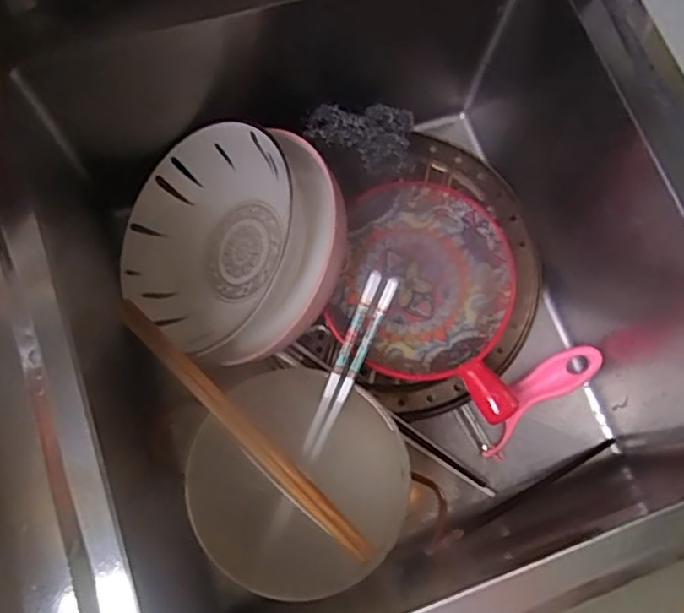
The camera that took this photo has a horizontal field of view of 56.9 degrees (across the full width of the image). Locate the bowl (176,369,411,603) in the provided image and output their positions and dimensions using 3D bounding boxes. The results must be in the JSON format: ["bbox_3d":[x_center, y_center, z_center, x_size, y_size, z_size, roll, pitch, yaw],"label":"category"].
[{"bbox_3d":[-0.031,0.125,0.442,0.142,0.051,0.146,1,74,-4],"label":"bowl"}]

